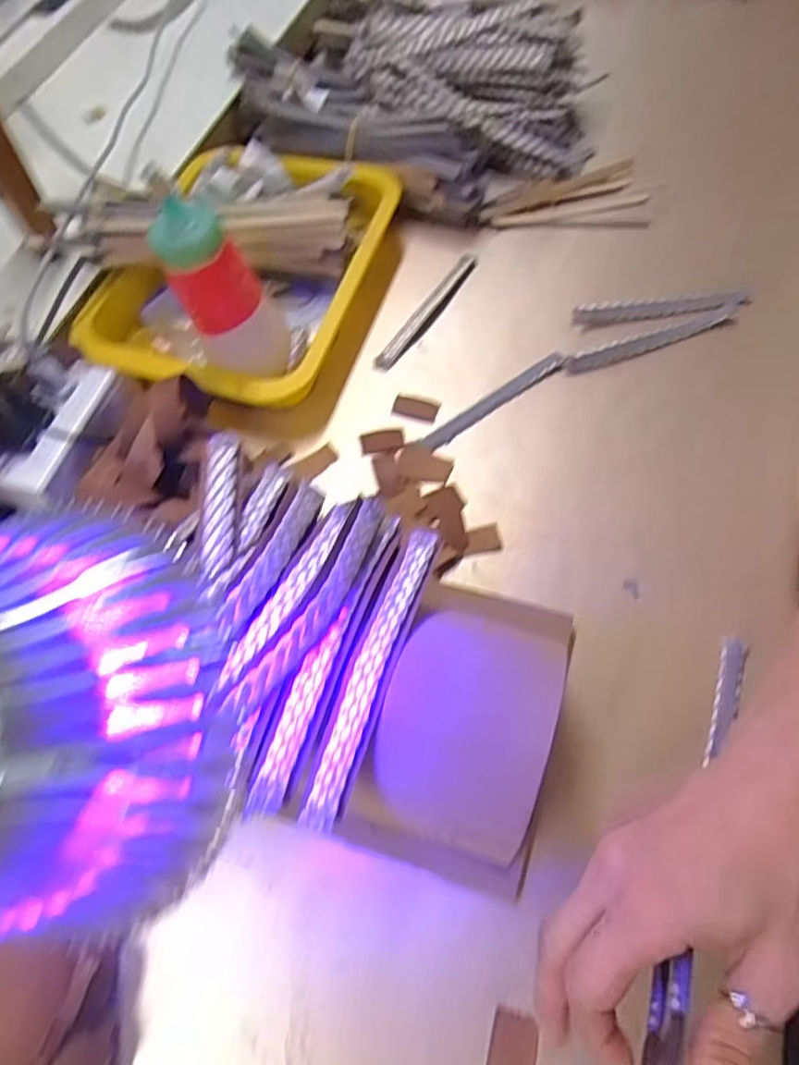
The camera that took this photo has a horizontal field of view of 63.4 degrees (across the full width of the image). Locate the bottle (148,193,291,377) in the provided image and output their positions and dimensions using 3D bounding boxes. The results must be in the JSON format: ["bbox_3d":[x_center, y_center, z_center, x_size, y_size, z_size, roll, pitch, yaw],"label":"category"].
[{"bbox_3d":[-0.117,-0.156,0.428,0.047,0.124,0.042,12,61,34],"label":"bottle"}]

